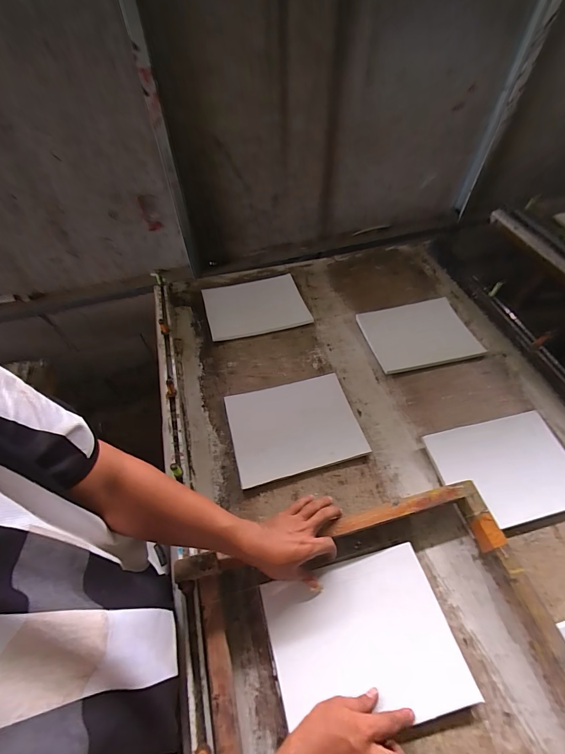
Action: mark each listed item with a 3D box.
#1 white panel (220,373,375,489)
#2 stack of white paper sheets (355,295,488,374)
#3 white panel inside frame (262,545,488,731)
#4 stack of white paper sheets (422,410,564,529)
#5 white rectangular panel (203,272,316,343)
[{"bbox_3d":[0.024,0.103,0.725,0.269,0.012,0.211,-13,55,-9],"label":"white panel"},{"bbox_3d":[0.357,-0.120,0.873,0.267,0.013,0.206,-10,55,-7],"label":"stack of white paper sheets"},{"bbox_3d":[0.119,0.395,0.503,0.265,0.014,0.199,-12,54,-6],"label":"white panel inside frame"},{"bbox_3d":[0.444,0.180,0.660,0.253,0.014,0.192,-15,62,1],"label":"stack of white paper sheets"},{"bbox_3d":[-0.078,-0.202,0.940,0.271,0.012,0.202,-12,60,-6],"label":"white rectangular panel"}]

